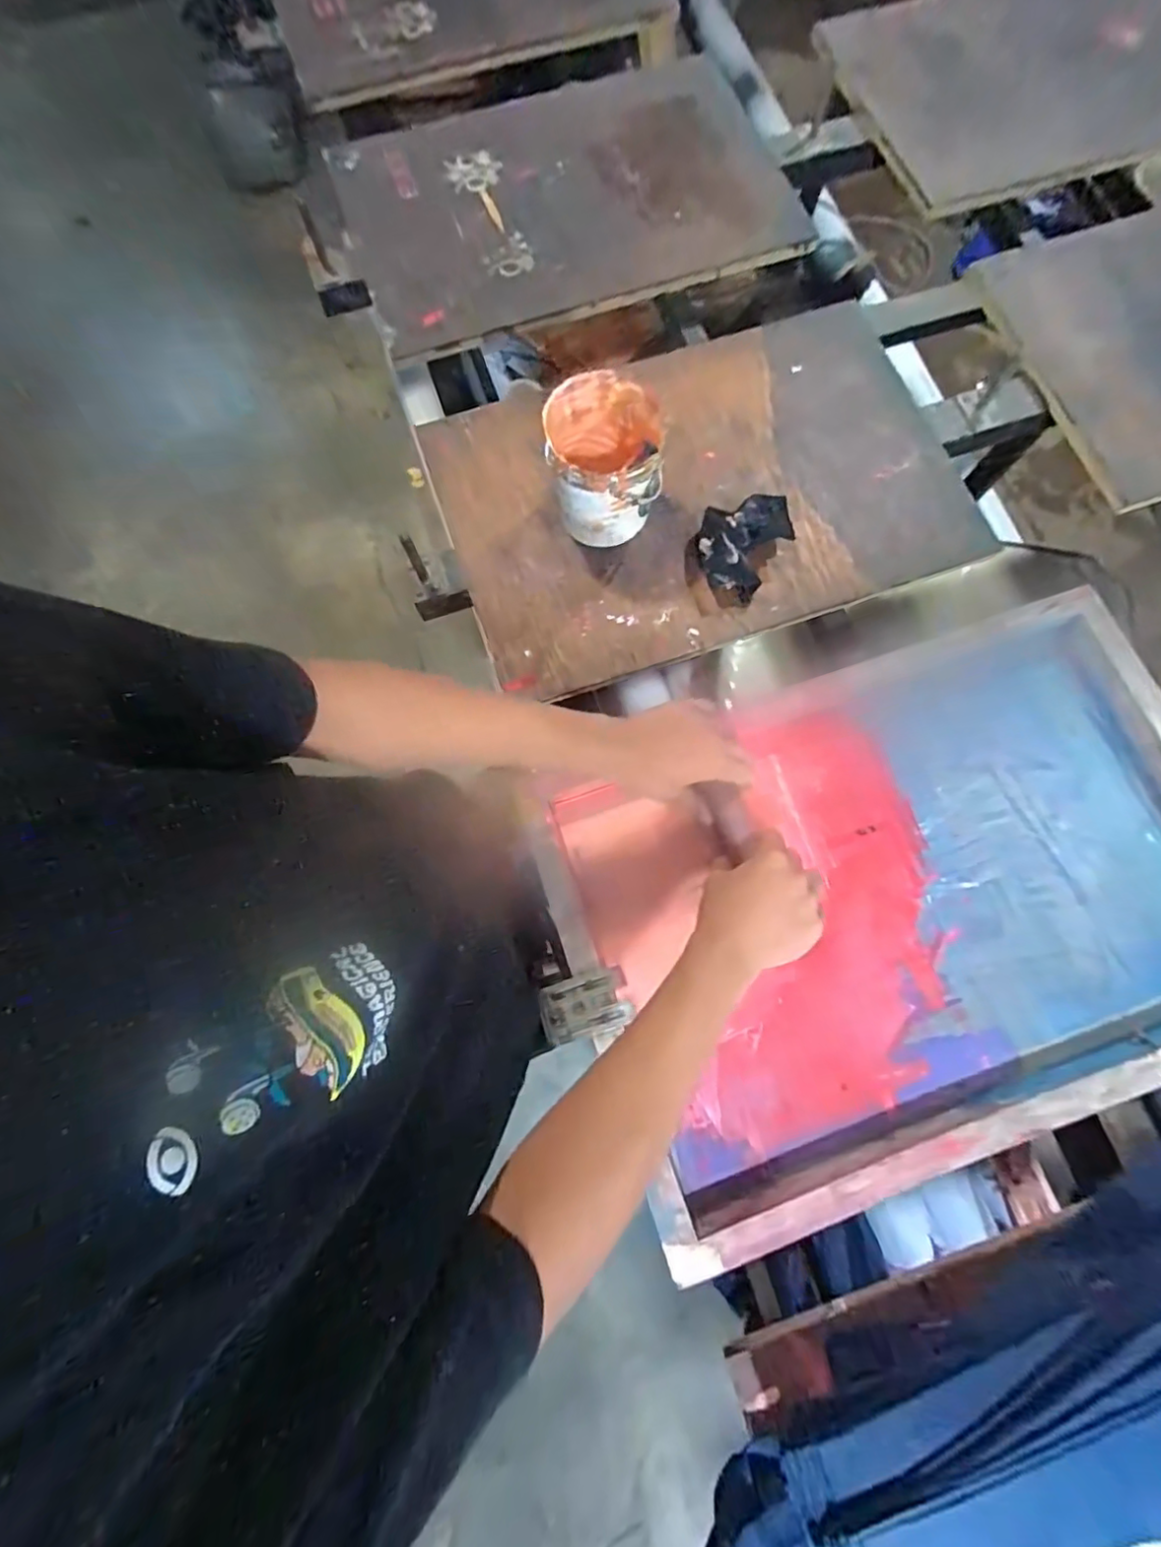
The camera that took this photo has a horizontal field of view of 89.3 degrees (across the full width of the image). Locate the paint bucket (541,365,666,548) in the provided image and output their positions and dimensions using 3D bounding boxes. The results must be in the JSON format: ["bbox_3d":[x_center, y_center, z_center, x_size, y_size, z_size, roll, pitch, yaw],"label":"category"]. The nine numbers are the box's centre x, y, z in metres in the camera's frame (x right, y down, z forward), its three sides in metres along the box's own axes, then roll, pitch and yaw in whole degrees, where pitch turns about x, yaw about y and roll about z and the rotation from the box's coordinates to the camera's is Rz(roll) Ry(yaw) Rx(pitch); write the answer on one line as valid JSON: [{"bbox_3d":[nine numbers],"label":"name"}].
[{"bbox_3d":[0.024,-0.326,0.639,0.121,0.129,0.129,6,76,2],"label":"paint bucket"}]

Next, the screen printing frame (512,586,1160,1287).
[{"bbox_3d":[0.317,0.110,0.565,0.659,0.047,0.449,-19,78,-4],"label":"screen printing frame"}]

